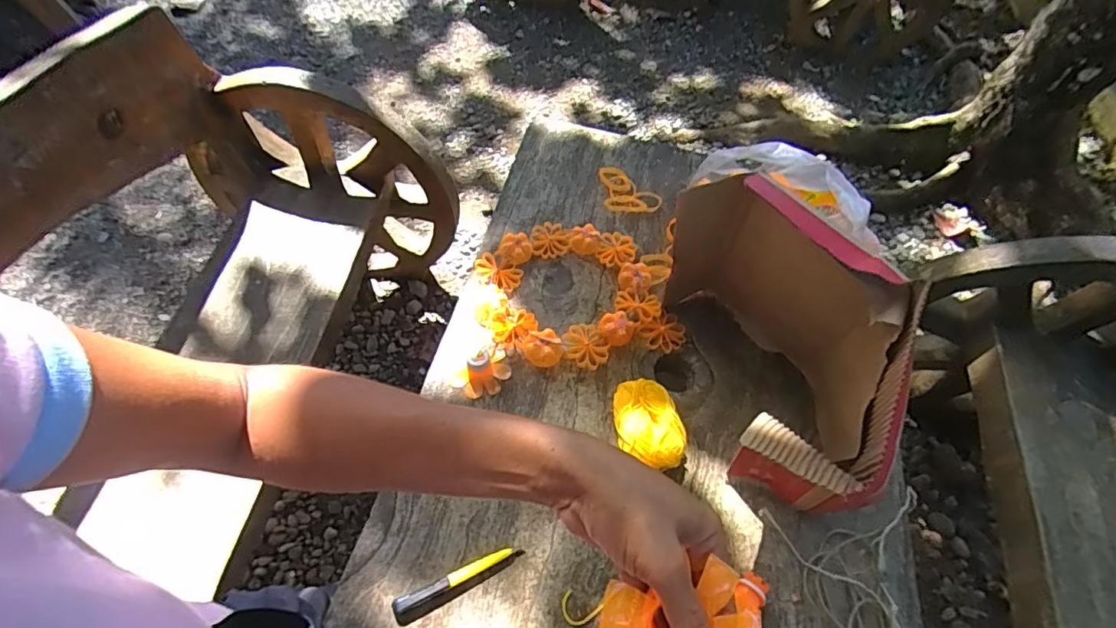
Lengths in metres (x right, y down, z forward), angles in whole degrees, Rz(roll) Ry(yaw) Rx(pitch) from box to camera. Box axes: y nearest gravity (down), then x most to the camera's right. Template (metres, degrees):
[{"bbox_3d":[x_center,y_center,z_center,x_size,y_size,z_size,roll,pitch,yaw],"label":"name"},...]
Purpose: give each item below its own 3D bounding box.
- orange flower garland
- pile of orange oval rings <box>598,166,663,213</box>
[{"bbox_3d":[-0.003,-0.029,0.763,0.304,0.057,0.252,-16,58,-14],"label":"orange flower garland"},{"bbox_3d":[0.122,-0.213,0.912,0.094,0.019,0.098,-3,56,-5],"label":"pile of orange oval rings"}]

